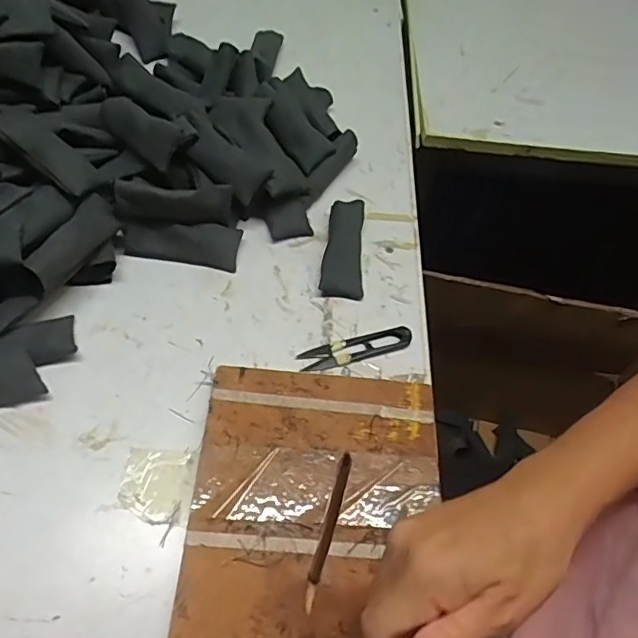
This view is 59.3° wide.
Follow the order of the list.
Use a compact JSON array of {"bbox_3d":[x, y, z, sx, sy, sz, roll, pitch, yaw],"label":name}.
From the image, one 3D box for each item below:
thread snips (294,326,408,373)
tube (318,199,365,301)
[{"bbox_3d":[0.033,0.026,0.485,0.100,0.005,0.024,-15,59,-14],"label":"thread snips"},{"bbox_3d":[0.023,-0.068,0.537,0.039,0.018,0.106,4,56,-2],"label":"tube"}]

